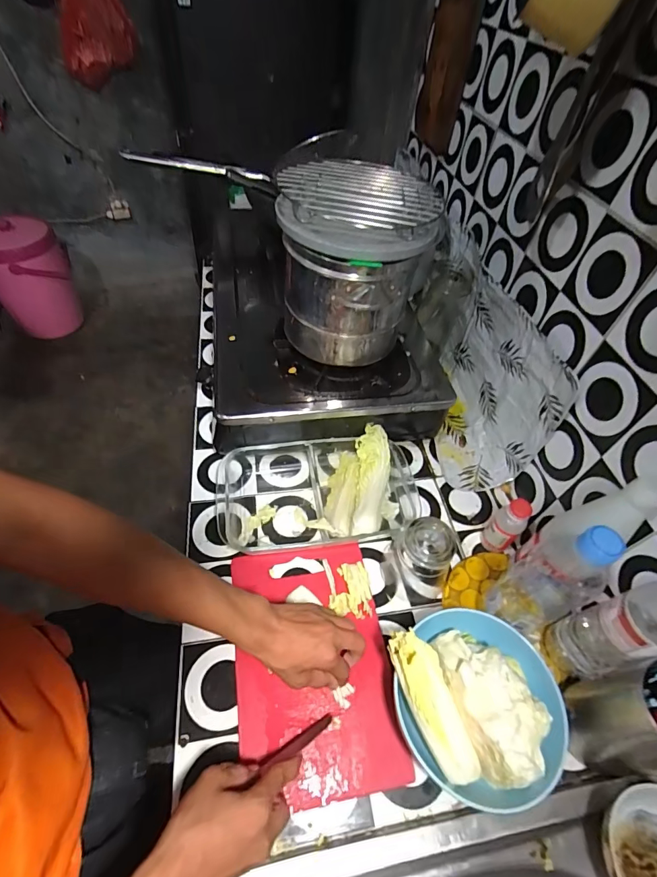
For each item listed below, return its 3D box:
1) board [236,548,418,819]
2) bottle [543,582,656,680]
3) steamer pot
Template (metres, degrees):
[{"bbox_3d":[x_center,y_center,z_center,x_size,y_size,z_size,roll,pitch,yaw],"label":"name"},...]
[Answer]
[{"bbox_3d":[-0.020,0.265,0.489,0.179,0.016,0.271,-6,52,-10],"label":"board"},{"bbox_3d":[0.312,0.201,0.421,0.053,0.221,0.063,-10,52,-13],"label":"bottle"},{"bbox_3d":[0.026,-0.234,0.577,0.180,0.215,0.195,2,51,-4],"label":"steamer pot"}]

